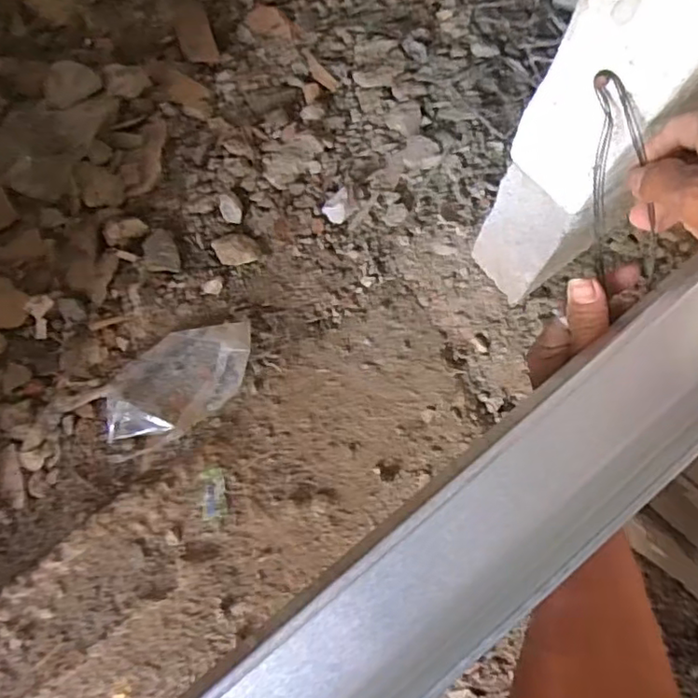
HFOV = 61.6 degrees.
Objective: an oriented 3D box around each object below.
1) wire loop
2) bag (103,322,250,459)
[{"bbox_3d":[0.165,-0.105,0.356,0.031,0.014,0.122,-6,98,-3],"label":"wire loop"},{"bbox_3d":[-0.182,0.033,0.627,0.174,0.022,0.099,-35,76,-13],"label":"bag"}]

